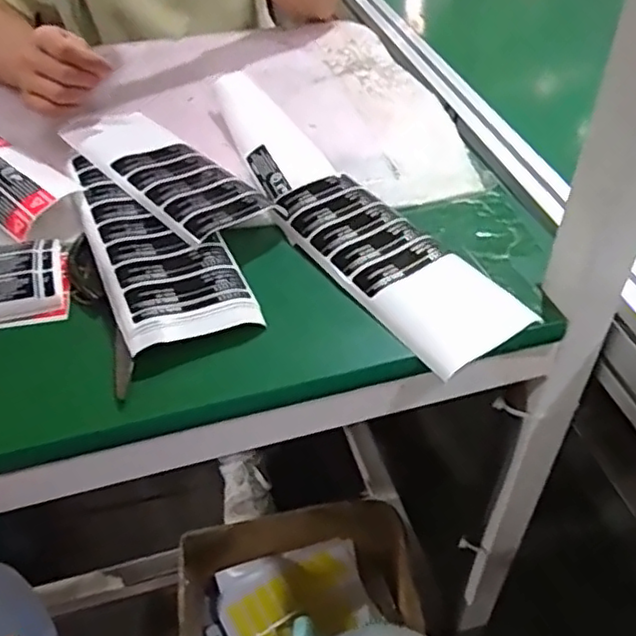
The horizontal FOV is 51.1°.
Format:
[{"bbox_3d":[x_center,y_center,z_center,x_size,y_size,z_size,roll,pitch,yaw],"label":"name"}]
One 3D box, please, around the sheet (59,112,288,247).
[{"bbox_3d":[-0.134,-0.123,0.582,0.084,0.034,0.212,-34,52,-30],"label":"sheet"}]

